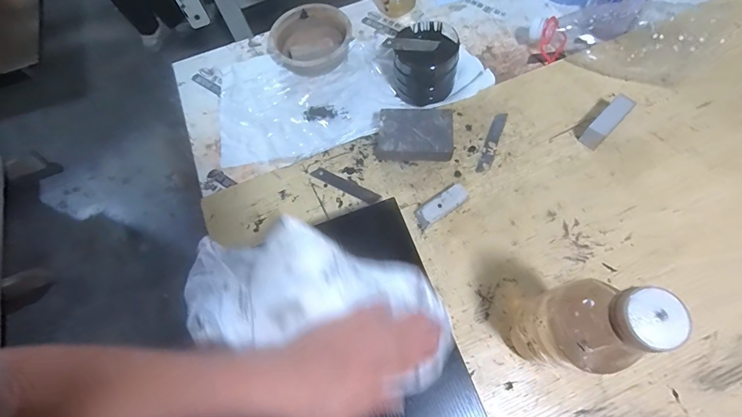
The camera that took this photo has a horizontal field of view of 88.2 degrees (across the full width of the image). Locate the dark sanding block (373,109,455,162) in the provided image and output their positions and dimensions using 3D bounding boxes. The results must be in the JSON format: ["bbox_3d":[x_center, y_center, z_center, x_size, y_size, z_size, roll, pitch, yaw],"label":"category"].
[{"bbox_3d":[0.060,-0.099,0.524,0.101,0.029,0.071,5,68,5],"label":"dark sanding block"}]

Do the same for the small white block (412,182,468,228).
[{"bbox_3d":[0.089,-0.004,0.486,0.071,0.021,0.029,-34,70,-10],"label":"small white block"}]

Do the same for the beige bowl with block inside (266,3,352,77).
[{"bbox_3d":[-0.097,-0.272,0.617,0.123,0.036,0.118,-1,68,3],"label":"beige bowl with block inside"}]

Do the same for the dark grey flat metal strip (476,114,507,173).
[{"bbox_3d":[0.166,-0.092,0.525,0.017,0.004,0.097,21,71,11],"label":"dark grey flat metal strip"}]

